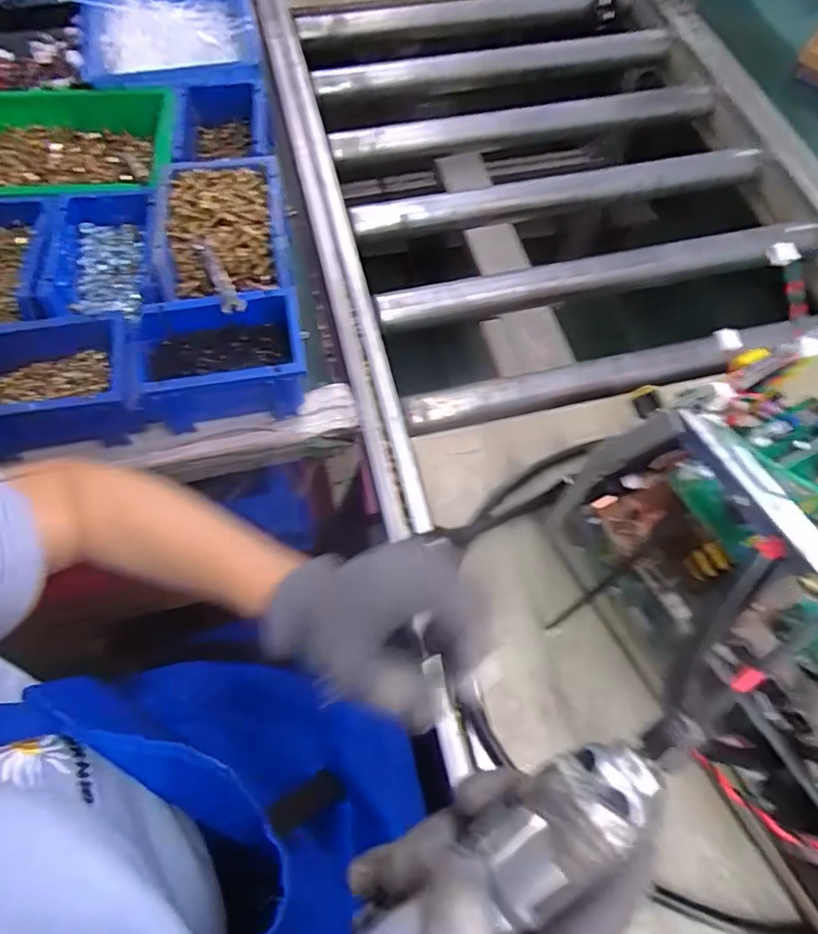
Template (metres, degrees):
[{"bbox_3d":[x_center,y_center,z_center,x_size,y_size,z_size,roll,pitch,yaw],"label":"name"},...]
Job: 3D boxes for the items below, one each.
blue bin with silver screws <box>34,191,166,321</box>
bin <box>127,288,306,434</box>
[{"bbox_3d":[-0.304,-0.204,0.574,0.128,0.057,0.156,-21,66,-11],"label":"blue bin with silver screws"},{"bbox_3d":[-0.176,-0.098,0.534,0.153,0.074,0.100,-9,64,-5],"label":"bin"}]

